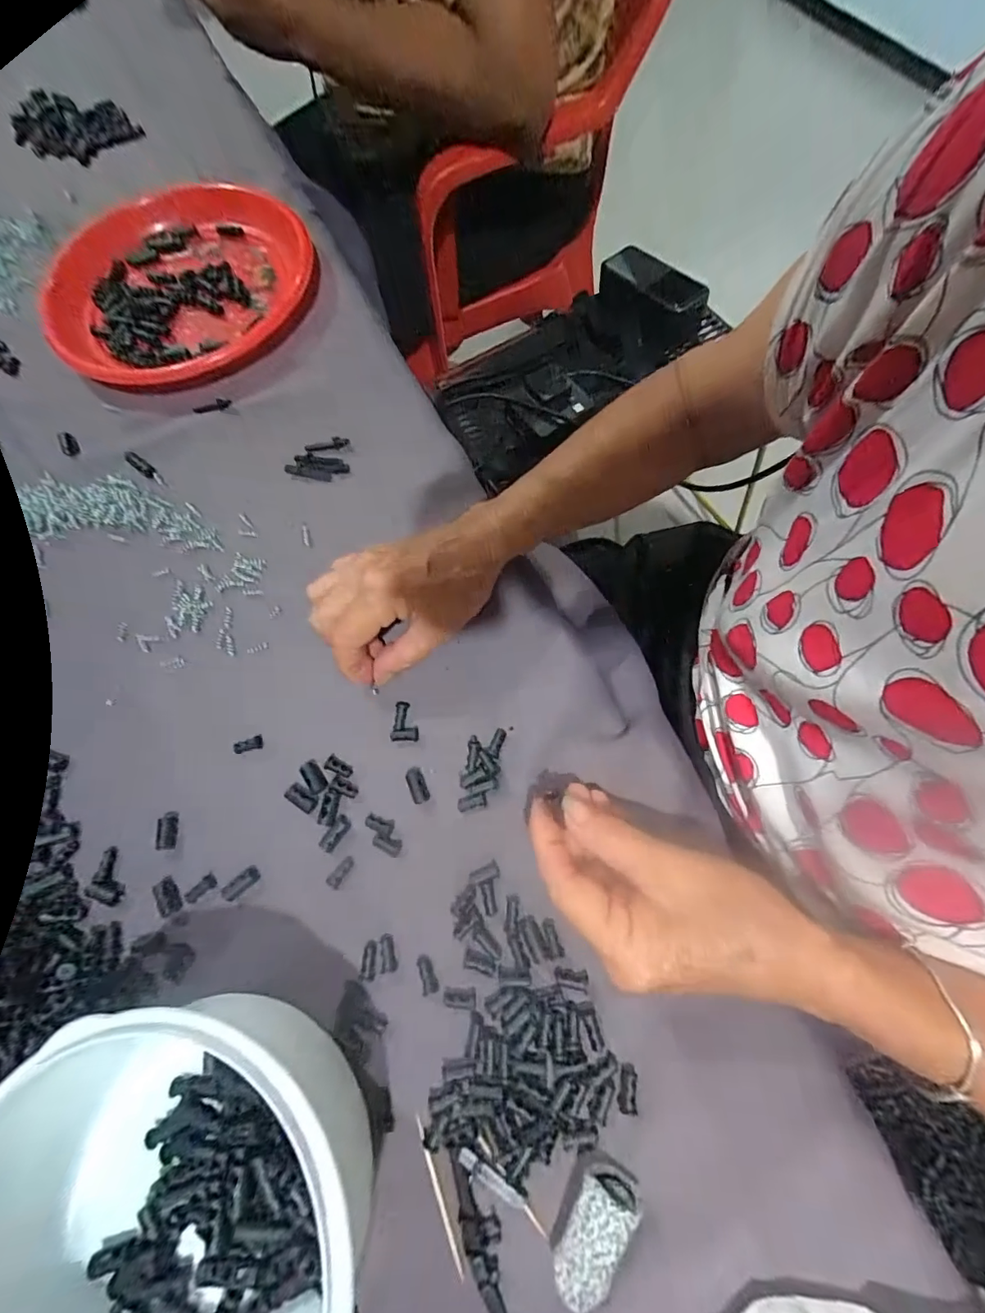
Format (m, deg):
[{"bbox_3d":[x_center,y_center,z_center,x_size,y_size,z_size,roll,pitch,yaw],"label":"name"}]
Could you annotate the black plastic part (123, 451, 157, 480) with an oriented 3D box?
[{"bbox_3d":[-0.270,-0.147,0.373,0.035,0.004,0.010,36,76,14],"label":"black plastic part"}]

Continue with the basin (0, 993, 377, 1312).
[{"bbox_3d":[-0.132,0.227,0.196,0.149,0.080,0.159,-2,71,5],"label":"basin"}]

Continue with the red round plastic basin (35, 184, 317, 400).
[{"bbox_3d":[-0.259,-0.310,0.414,0.214,0.034,0.211,-2,71,5],"label":"red round plastic basin"}]

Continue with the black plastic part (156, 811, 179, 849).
[{"bbox_3d":[-0.188,0.101,0.284,0.009,0.007,0.020,-6,71,3],"label":"black plastic part"}]

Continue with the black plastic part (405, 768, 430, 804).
[{"bbox_3d":[-0.044,0.074,0.284,0.010,0.006,0.020,-24,71,-3],"label":"black plastic part"}]

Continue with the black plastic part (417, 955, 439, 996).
[{"bbox_3d":[-0.034,0.164,0.253,0.008,0.004,0.018,-18,71,-4],"label":"black plastic part"}]

